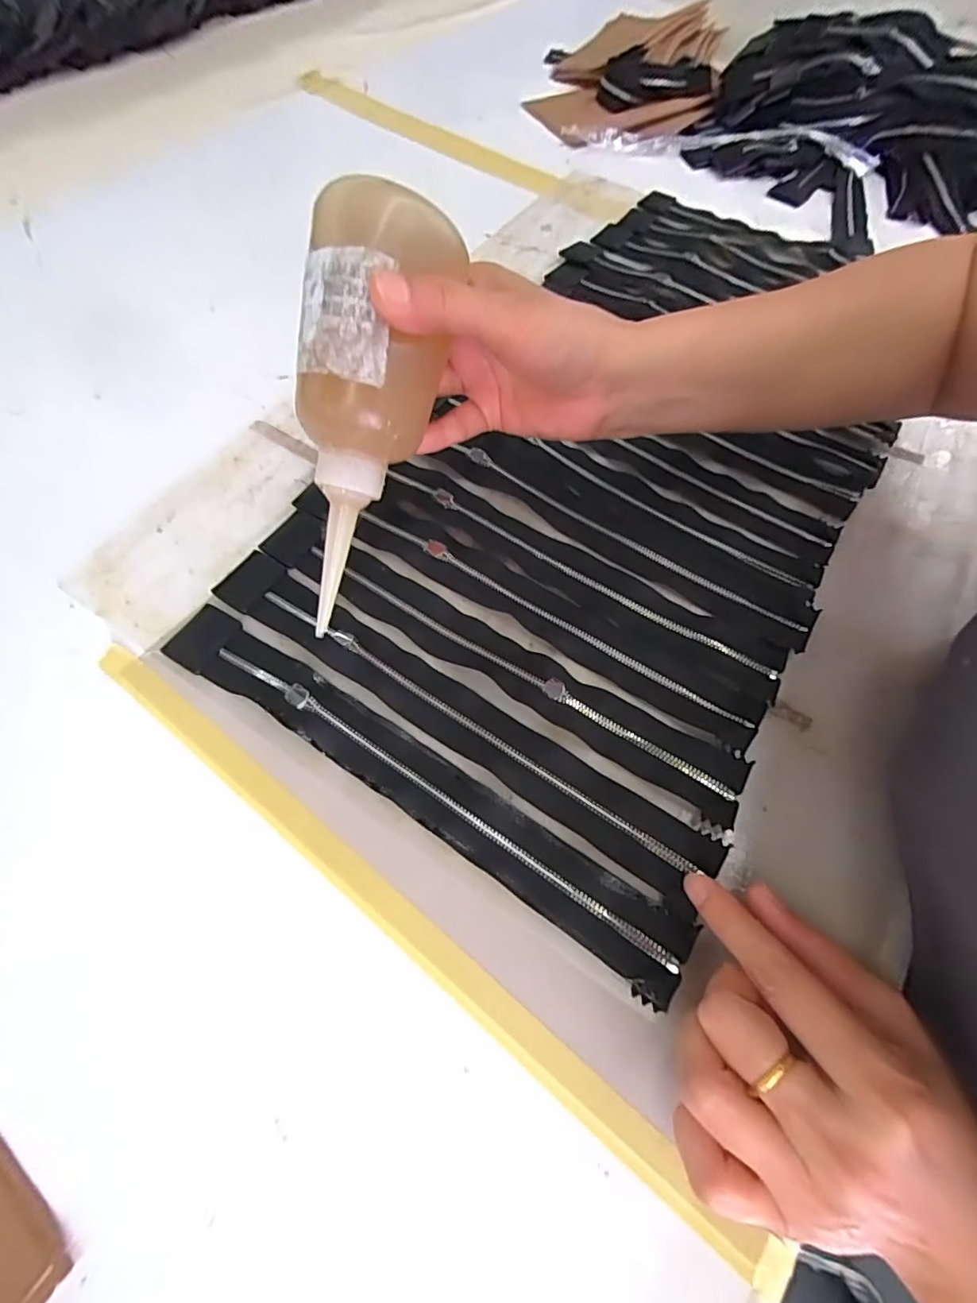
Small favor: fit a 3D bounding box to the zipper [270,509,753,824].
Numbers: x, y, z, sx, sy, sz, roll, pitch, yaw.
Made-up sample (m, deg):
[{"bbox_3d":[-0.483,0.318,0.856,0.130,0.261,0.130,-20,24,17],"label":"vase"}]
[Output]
[{"bbox_3d":[-0.004,-0.004,0.282,0.288,0.008,0.033,31,67,13],"label":"zipper"}]

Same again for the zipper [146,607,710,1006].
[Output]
[{"bbox_3d":[-0.042,0.057,0.252,0.285,0.007,0.033,31,64,15],"label":"zipper"}]

